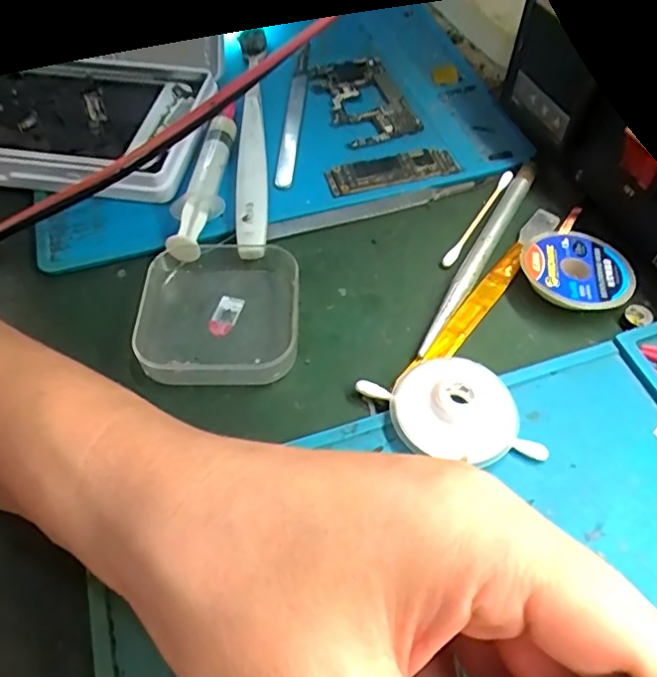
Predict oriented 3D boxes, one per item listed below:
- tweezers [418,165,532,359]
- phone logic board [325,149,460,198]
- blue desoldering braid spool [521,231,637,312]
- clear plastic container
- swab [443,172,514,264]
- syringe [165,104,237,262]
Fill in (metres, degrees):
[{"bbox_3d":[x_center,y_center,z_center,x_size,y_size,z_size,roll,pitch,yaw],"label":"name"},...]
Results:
[{"bbox_3d":[0.067,-0.039,0.255,0.009,0.004,0.122,25,59,18],"label":"tweezers"},{"bbox_3d":[0.031,-0.082,0.283,0.063,0.005,0.018,-13,55,-6],"label":"phone logic board"},{"bbox_3d":[0.104,-0.028,0.243,0.044,0.010,0.040,-1,55,1],"label":"blue desoldering braid spool"},{"bbox_3d":[-0.044,-0.012,0.235,0.060,0.013,0.064,0,55,1],"label":"clear plastic container"},{"bbox_3d":[0.071,-0.057,0.269,0.005,0.004,0.069,28,61,20],"label":"swab"},{"bbox_3d":[-0.058,-0.076,0.275,0.020,0.018,0.097,3,55,3],"label":"syringe"}]

